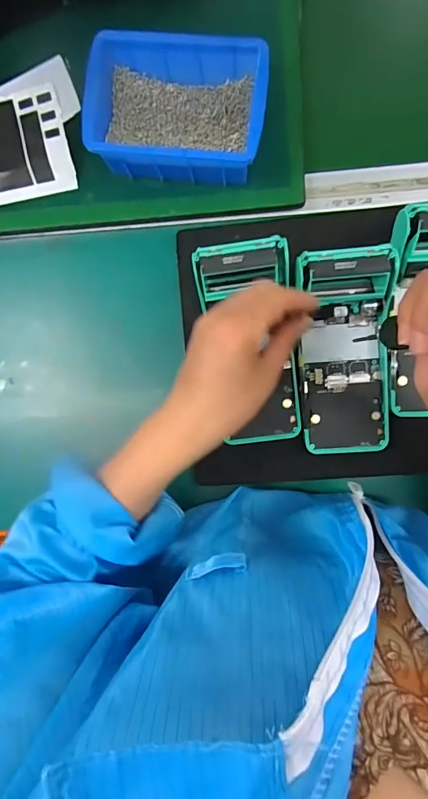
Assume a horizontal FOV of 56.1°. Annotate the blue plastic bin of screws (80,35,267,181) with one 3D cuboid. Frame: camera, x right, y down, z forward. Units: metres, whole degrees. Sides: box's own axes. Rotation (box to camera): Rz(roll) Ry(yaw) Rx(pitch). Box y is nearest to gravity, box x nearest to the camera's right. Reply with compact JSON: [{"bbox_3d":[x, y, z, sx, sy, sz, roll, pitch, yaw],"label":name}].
[{"bbox_3d":[-0.031,-0.254,0.353,0.147,0.057,0.104,4,89,4],"label":"blue plastic bin of screws"}]

